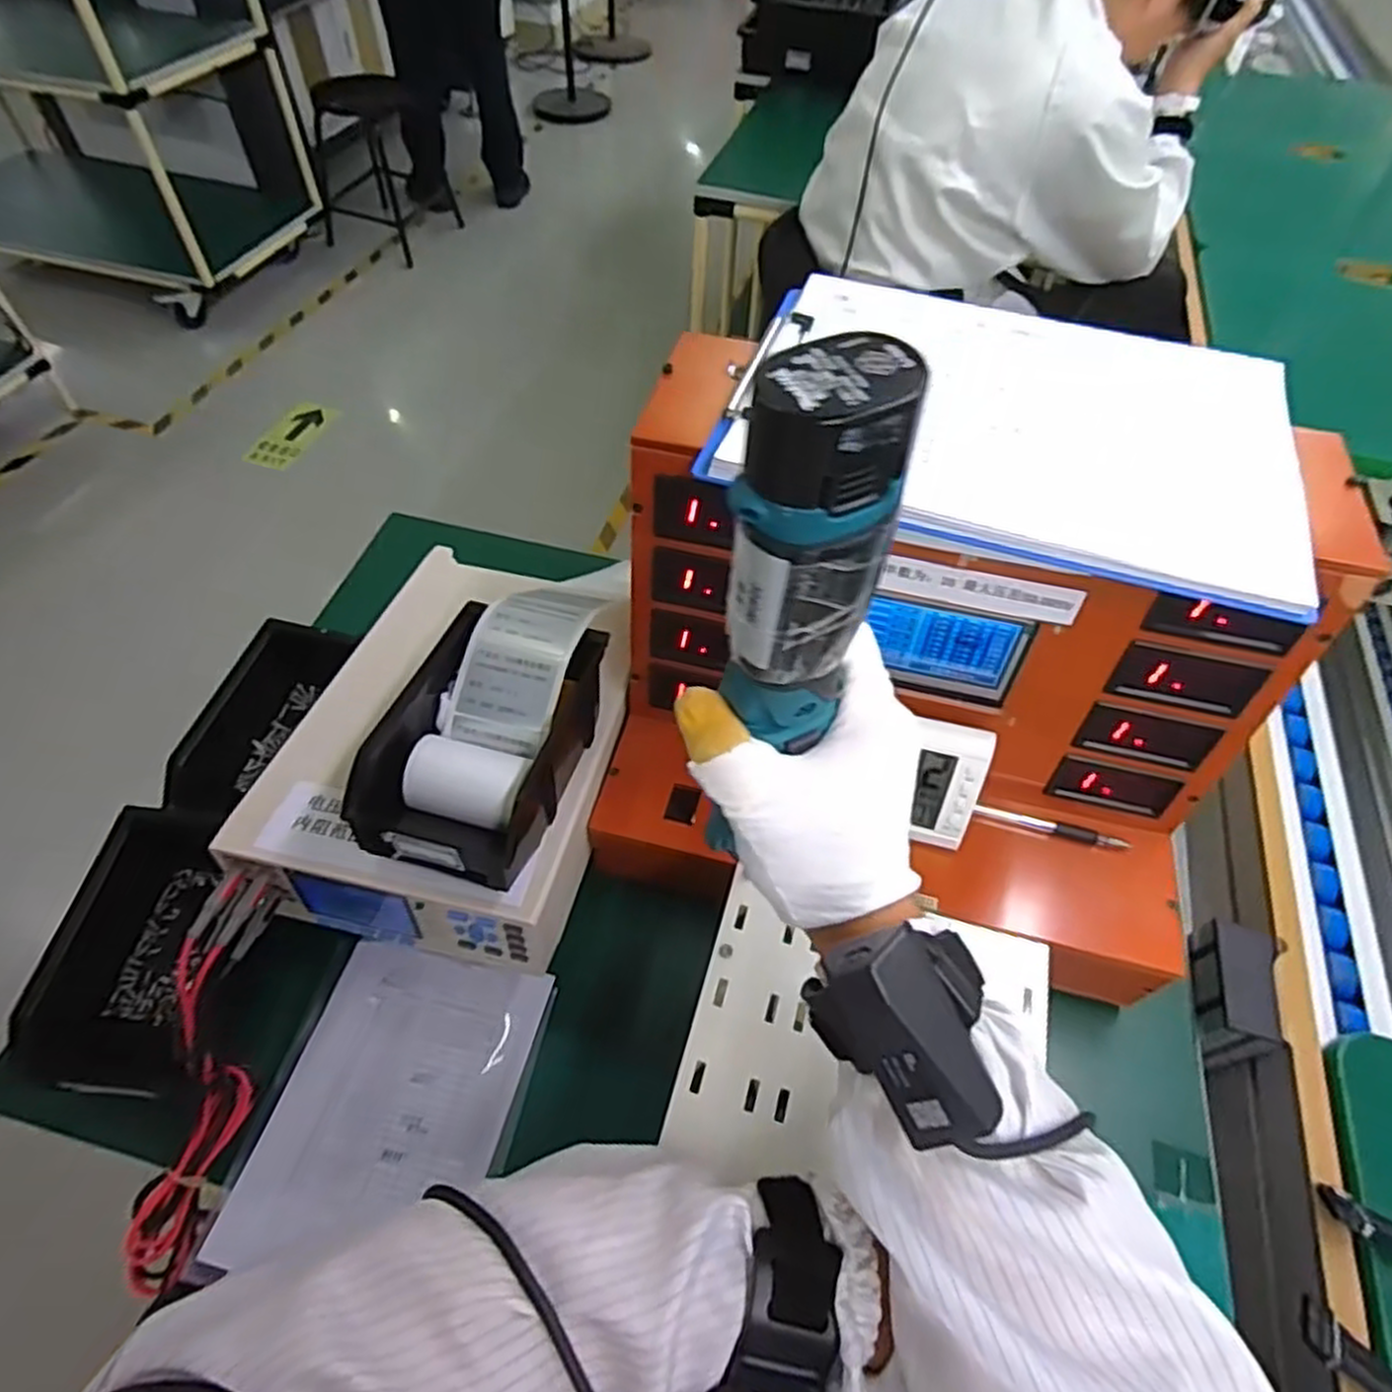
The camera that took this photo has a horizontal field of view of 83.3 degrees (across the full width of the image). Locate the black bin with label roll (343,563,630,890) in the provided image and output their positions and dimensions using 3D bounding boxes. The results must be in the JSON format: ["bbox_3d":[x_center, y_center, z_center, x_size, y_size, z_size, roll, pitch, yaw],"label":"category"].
[{"bbox_3d":[-0.129,0.017,0.513,0.105,0.062,0.208,14,55,8],"label":"black bin with label roll"}]

